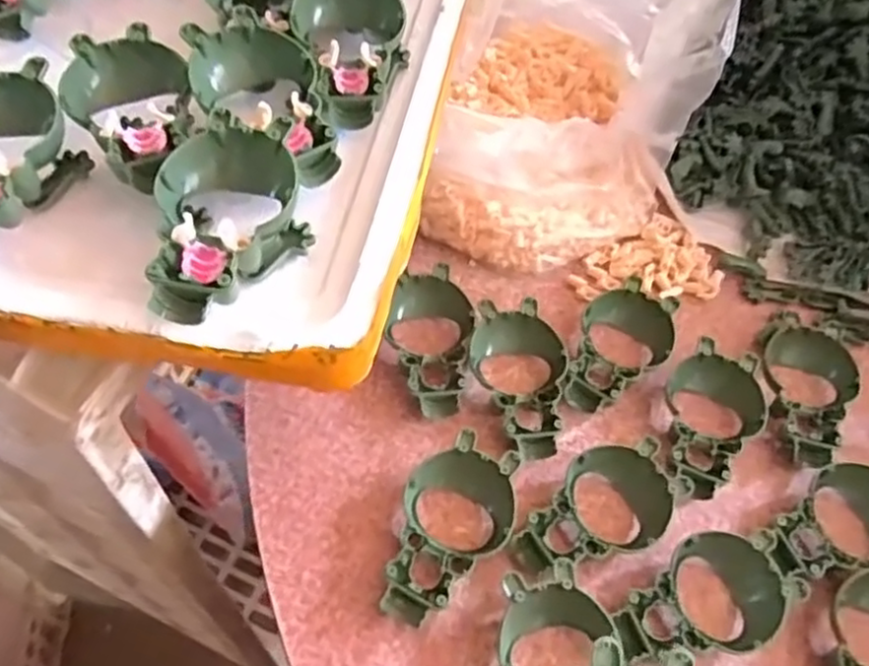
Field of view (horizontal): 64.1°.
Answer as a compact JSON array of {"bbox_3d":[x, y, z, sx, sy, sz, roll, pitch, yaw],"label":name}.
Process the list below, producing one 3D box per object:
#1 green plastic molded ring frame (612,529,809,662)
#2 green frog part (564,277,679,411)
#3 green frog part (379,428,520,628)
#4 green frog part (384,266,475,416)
[{"bbox_3d":[0.141,0.139,0.370,0.098,0.029,0.056,-2,56,-7],"label":"green plastic molded ring frame"},{"bbox_3d":[0.119,0.011,0.448,0.057,0.020,0.102,26,58,12],"label":"green frog part"},{"bbox_3d":[0.008,0.106,0.374,0.058,0.025,0.101,23,57,10],"label":"green frog part"},{"bbox_3d":[-0.004,0.003,0.435,0.053,0.023,0.096,10,56,2],"label":"green frog part"}]

